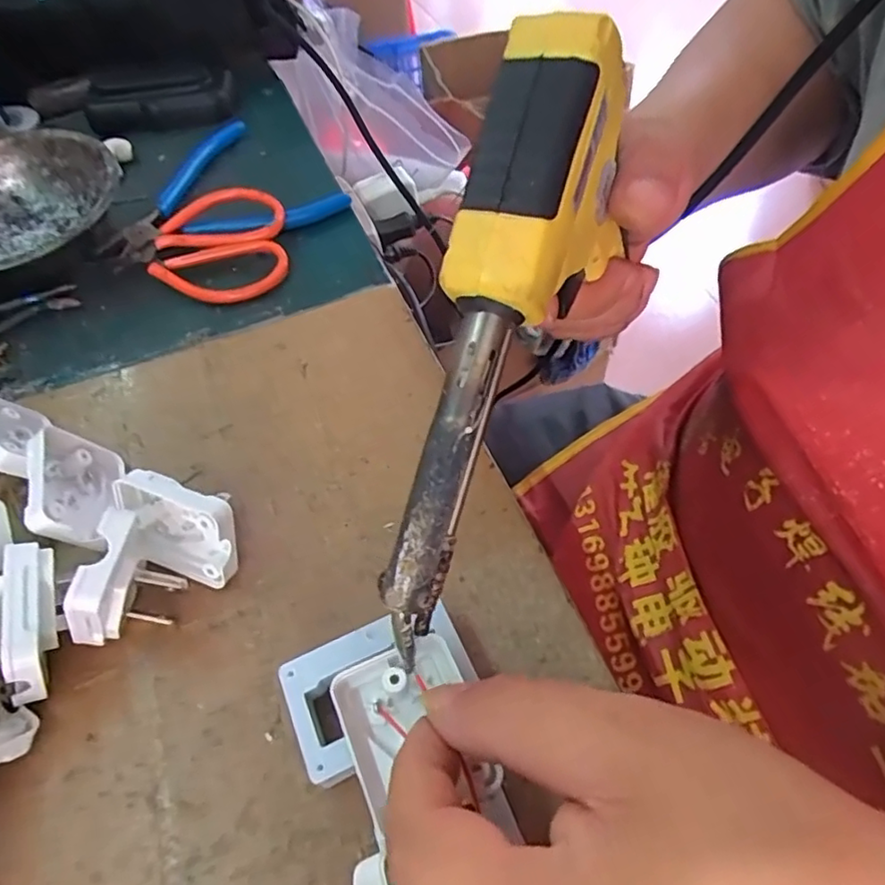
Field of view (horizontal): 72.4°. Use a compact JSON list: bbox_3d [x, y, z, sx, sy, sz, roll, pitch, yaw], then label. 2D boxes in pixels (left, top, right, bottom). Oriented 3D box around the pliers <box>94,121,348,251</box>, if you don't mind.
[{"bbox_3d":[-0.152,-0.157,0.388,0.135,0.016,0.130,-39,62,-23],"label":"pliers"}]

